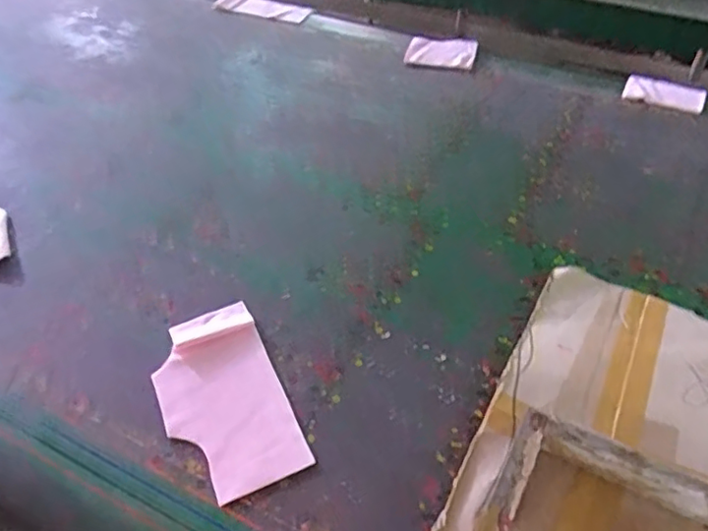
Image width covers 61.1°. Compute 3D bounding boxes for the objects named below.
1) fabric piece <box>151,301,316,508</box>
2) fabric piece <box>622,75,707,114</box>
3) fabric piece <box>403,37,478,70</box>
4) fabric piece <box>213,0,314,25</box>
[{"bbox_3d":[-0.156,0.152,0.707,0.135,0.005,0.250,-19,48,-16],"label":"fabric piece"},{"bbox_3d":[0.602,-0.334,1.159,0.146,0.010,0.101,15,49,16],"label":"fabric piece"},{"bbox_3d":[0.189,-0.458,1.289,0.143,0.006,0.122,10,50,9],"label":"fabric piece"},{"bbox_3d":[-0.221,-0.626,1.450,0.223,0.012,0.102,16,48,9],"label":"fabric piece"}]

